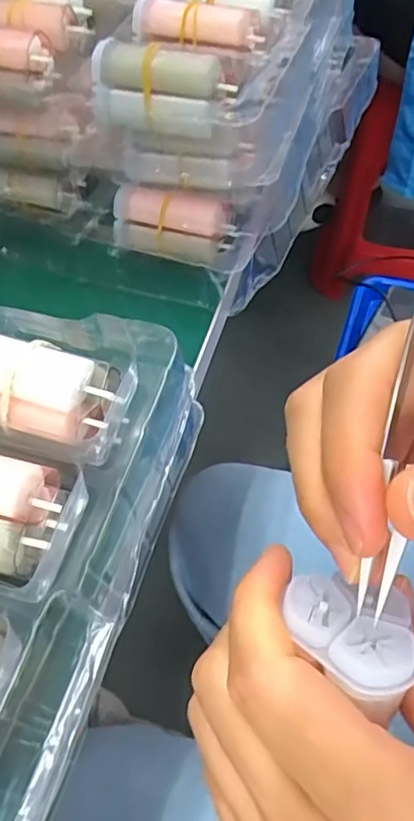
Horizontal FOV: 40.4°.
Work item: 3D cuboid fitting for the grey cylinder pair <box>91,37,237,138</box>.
[{"bbox_3d":[-0.024,-0.157,0.274,0.066,0.035,0.021,14,57,13],"label":"grey cylinder pair"}]

